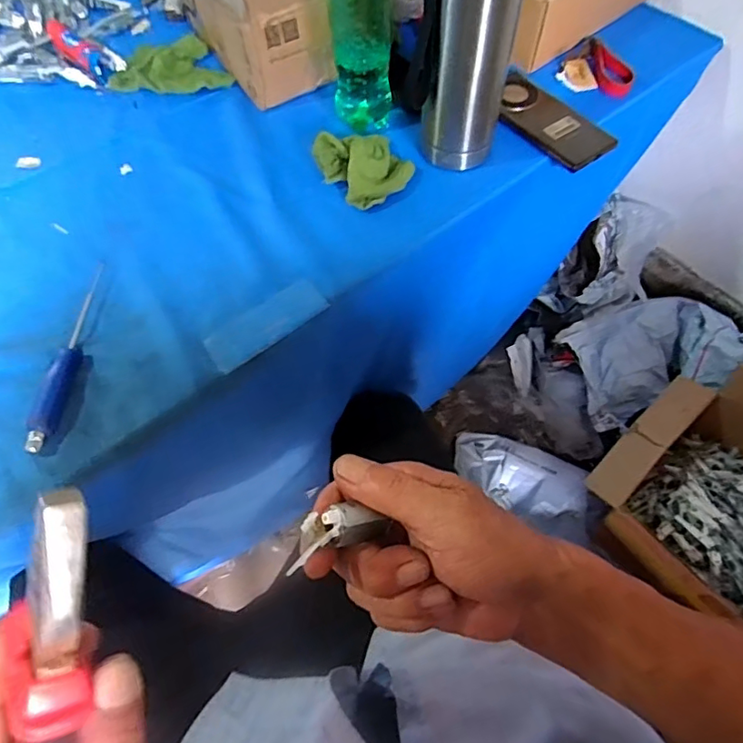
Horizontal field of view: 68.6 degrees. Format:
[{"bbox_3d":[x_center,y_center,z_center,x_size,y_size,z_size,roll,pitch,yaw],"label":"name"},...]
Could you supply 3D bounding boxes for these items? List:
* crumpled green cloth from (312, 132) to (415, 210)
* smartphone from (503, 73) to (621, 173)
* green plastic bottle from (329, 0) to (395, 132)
[{"bbox_3d":[-0.004,-0.219,0.568,0.084,0.025,0.092,-32,65,-16],"label":"crumpled green cloth"},{"bbox_3d":[0.202,-0.284,0.615,0.085,0.015,0.147,-36,66,-17],"label":"smartphone"},{"bbox_3d":[-0.009,-0.355,0.536,0.060,0.250,0.059,1,61,2],"label":"green plastic bottle"}]

